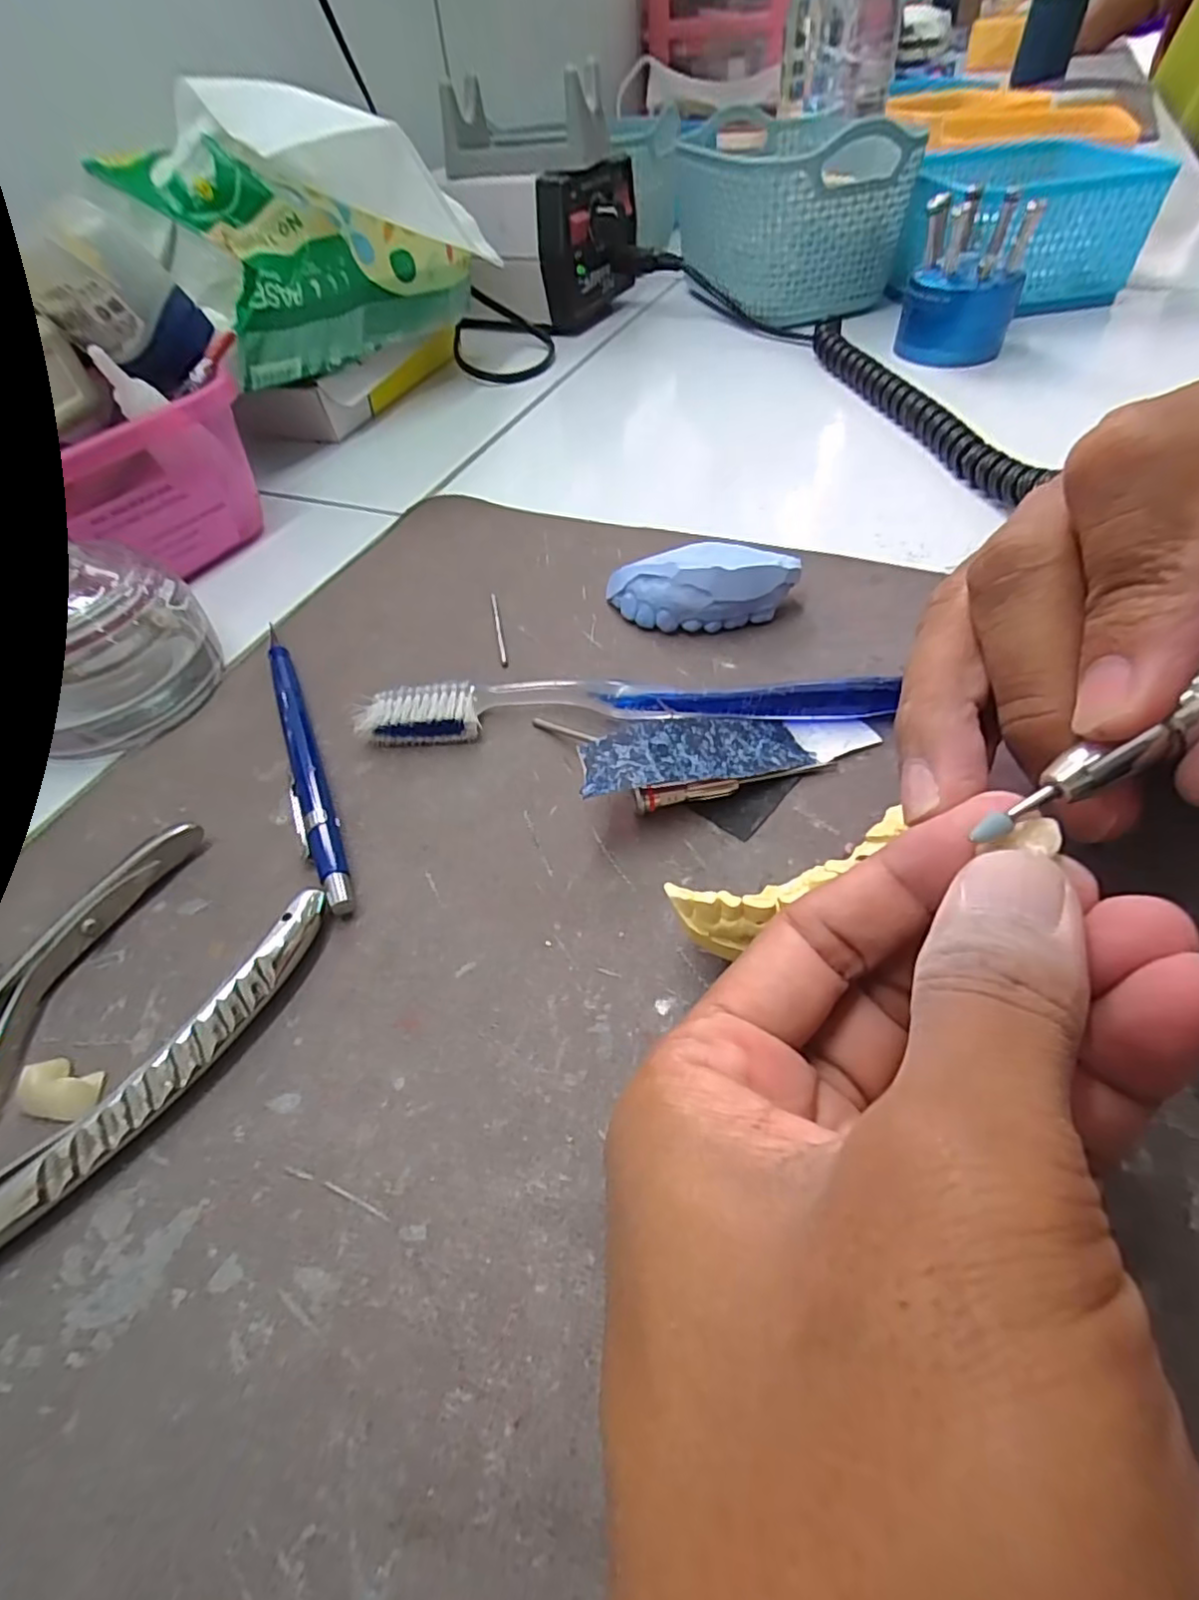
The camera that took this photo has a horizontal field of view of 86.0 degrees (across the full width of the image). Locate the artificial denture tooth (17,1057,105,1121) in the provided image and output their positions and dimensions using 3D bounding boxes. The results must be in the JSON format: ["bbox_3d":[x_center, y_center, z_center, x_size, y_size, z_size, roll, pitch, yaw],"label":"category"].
[{"bbox_3d":[-0.120,0.064,0.143,0.019,0.007,0.011,8,52,12],"label":"artificial denture tooth"}]

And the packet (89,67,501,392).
[{"bbox_3d":[-0.130,-0.291,0.329,0.176,0.101,0.068,-35,56,-21],"label":"packet"}]

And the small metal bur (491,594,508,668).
[{"bbox_3d":[-0.038,-0.066,0.242,0.004,0.004,0.045,-12,51,-4],"label":"small metal bur"}]

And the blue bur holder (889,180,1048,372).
[{"bbox_3d":[0.209,-0.297,0.366,0.058,0.068,0.069,17,55,19],"label":"blue bur holder"}]

